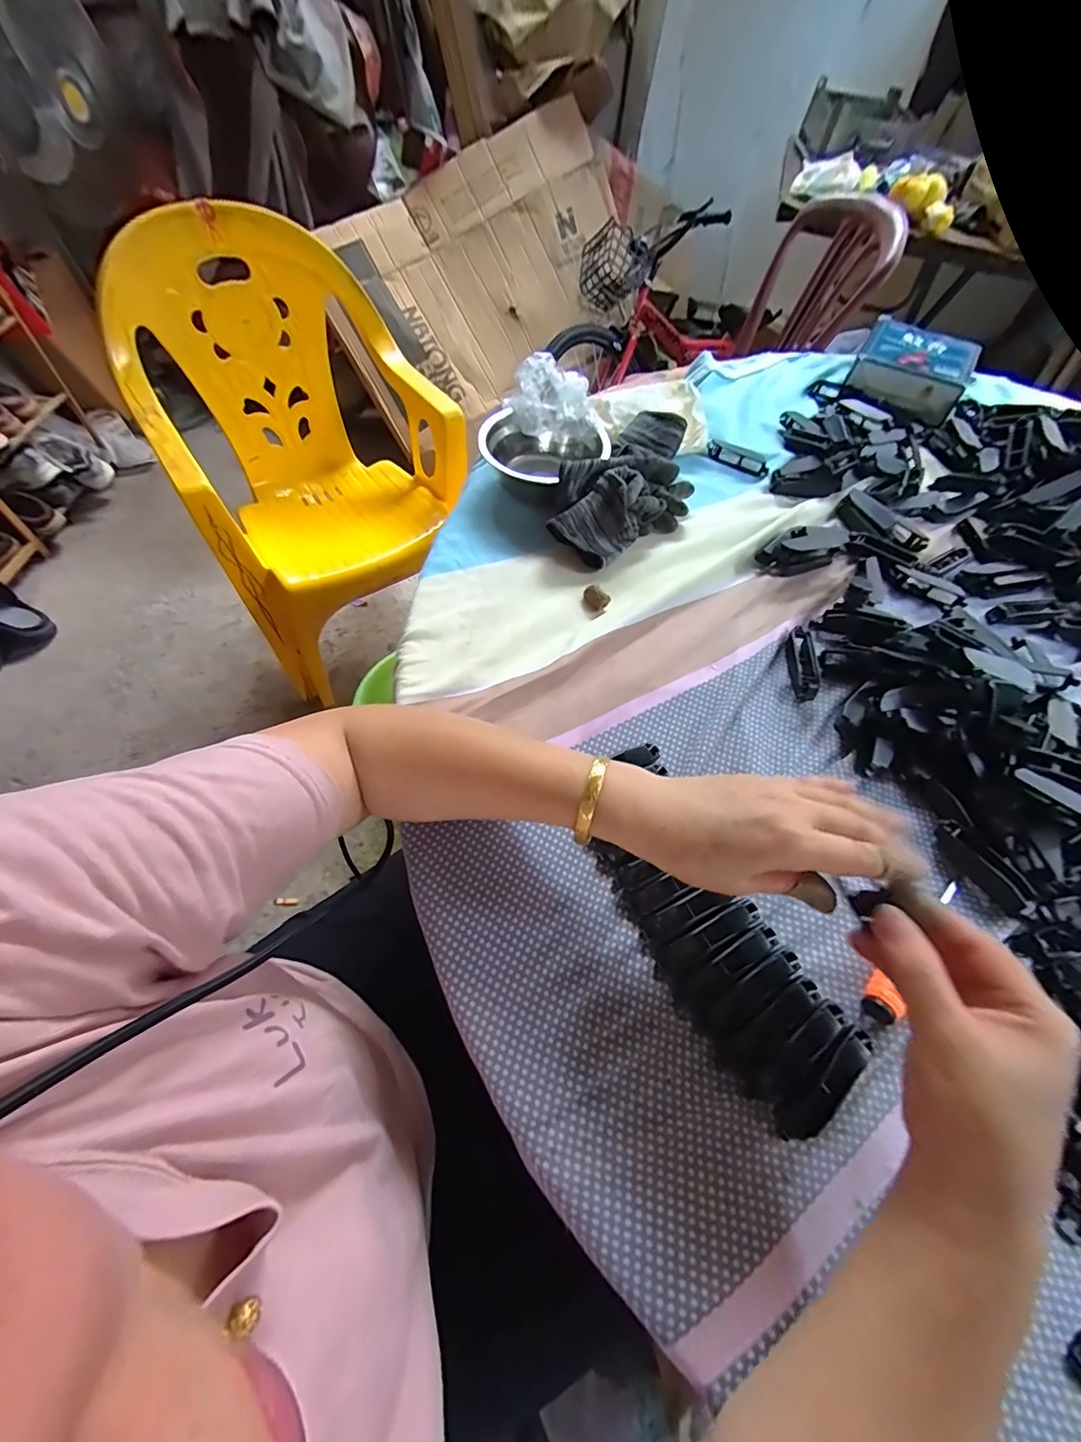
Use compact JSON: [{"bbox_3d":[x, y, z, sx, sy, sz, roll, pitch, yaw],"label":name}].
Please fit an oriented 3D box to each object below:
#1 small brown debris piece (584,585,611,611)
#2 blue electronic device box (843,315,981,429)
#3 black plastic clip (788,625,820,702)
[{"bbox_3d":[0.053,-0.116,0.464,0.015,0.013,0.025,-29,66,-18],"label":"small brown debris piece"},{"bbox_3d":[0.509,-0.482,0.684,0.139,0.047,0.184,30,63,13],"label":"blue electronic device box"},{"bbox_3d":[0.230,-0.051,0.433,0.018,0.013,0.073,7,60,1],"label":"black plastic clip"}]

